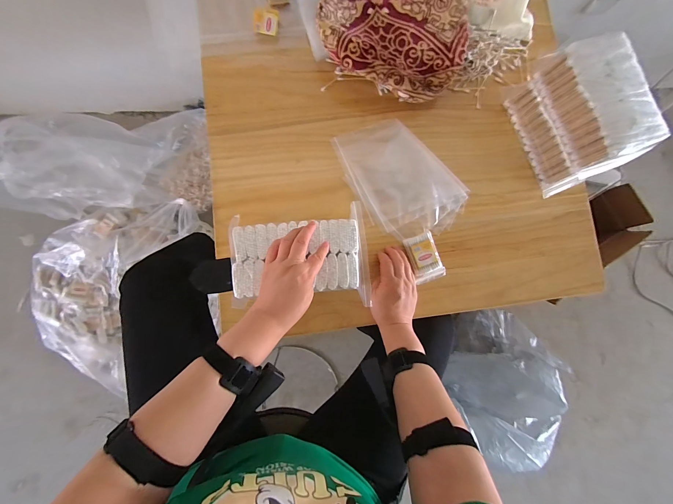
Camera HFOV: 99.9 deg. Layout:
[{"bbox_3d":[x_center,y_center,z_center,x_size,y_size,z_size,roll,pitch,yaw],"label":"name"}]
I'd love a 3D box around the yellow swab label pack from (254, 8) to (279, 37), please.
[{"bbox_3d":[-0.139,-0.457,0.558,0.048,0.011,0.050,4,83,-7],"label":"yellow swab label pack"}]

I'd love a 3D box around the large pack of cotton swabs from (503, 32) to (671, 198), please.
[{"bbox_3d":[0.454,-0.244,0.538,0.117,0.169,0.221,-14,85,-9],"label":"large pack of cotton swabs"}]

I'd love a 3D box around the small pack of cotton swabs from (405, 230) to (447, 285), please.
[{"bbox_3d":[0.169,0.010,0.538,0.060,0.017,0.088,-16,85,-9],"label":"small pack of cotton swabs"}]

